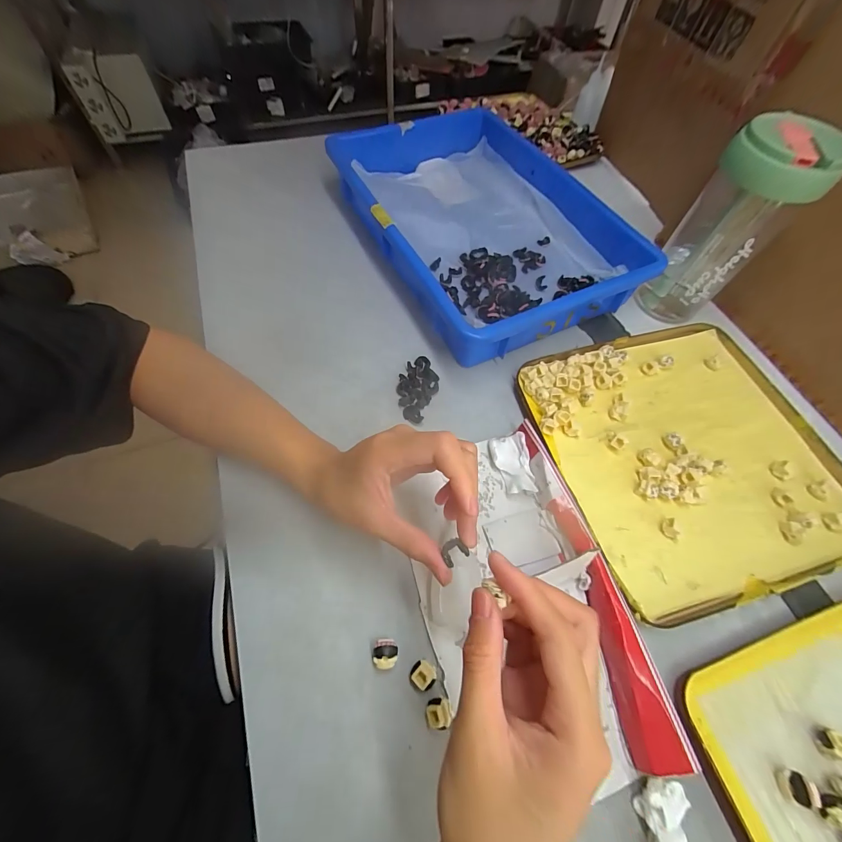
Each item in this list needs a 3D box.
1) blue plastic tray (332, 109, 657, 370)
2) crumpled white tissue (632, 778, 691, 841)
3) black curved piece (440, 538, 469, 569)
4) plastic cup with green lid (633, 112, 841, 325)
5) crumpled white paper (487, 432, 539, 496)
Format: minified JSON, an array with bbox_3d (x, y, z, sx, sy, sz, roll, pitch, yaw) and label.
[{"bbox_3d":[0.065,-0.243,0.433,0.249,0.058,0.362,-22,64,-15],"label":"blue plastic tray"},{"bbox_3d":[0.137,0.235,0.204,0.023,0.018,0.053,17,61,6],"label":"crumpled white tissue"},{"bbox_3d":[0.019,0.074,0.203,0.012,0.006,0.012,-30,67,-15],"label":"black curved piece"},{"bbox_3d":[0.295,-0.185,0.351,0.079,0.159,0.071,38,67,17],"label":"plastic cup with green lid"},{"bbox_3d":[0.078,0.037,0.309,0.030,0.016,0.052,-5,61,-6],"label":"crumpled white paper"}]

